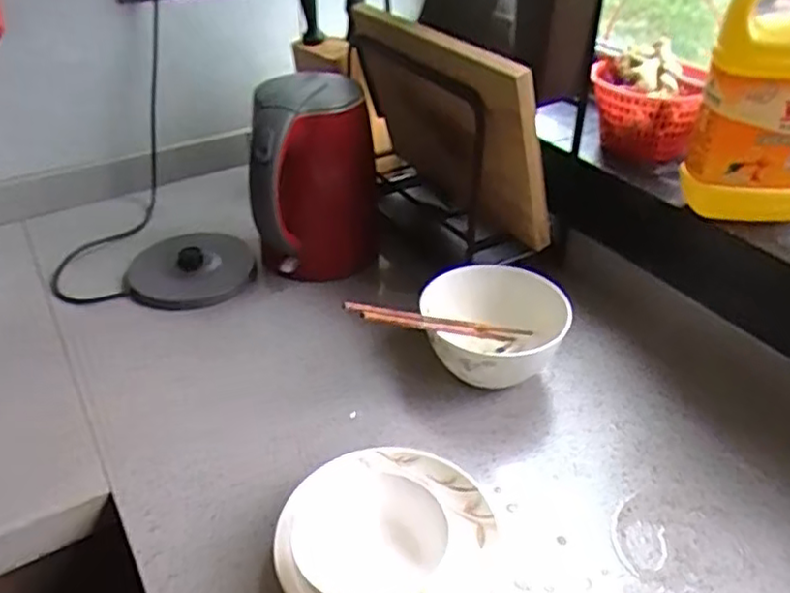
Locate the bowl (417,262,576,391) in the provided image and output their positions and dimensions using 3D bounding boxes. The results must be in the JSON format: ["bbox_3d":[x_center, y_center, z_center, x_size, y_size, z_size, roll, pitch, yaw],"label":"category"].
[{"bbox_3d":[0.112,0.044,0.743,0.156,0.088,0.156,0,35,0],"label":"bowl"}]

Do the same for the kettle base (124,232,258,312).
[{"bbox_3d":[-0.274,-0.039,0.927,0.167,0.035,0.156,-11,37,-16],"label":"kettle base"}]

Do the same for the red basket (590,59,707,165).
[{"bbox_3d":[0.308,-0.234,0.869,0.129,0.093,0.120,14,37,19],"label":"red basket"}]

